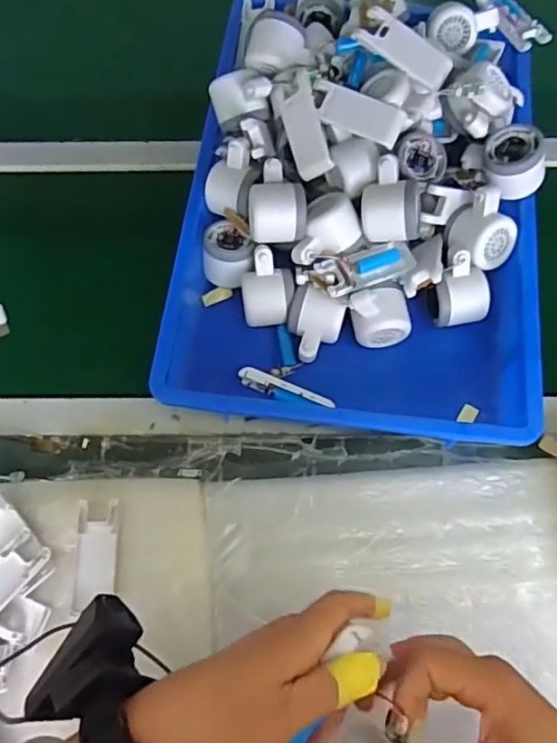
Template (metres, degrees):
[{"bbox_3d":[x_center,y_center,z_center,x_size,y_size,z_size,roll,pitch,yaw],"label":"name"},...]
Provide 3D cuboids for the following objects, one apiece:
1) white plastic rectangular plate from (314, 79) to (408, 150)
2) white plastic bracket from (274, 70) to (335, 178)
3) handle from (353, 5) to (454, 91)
[{"bbox_3d":[0.080,-0.265,0.595,0.099,0.017,0.043,24,87,8],"label":"white plastic rectangular plate"},{"bbox_3d":[0.027,-0.258,0.609,0.045,0.019,0.106,-16,93,31],"label":"white plastic bracket"},{"bbox_3d":[0.130,-0.332,0.590,0.102,0.019,0.046,33,70,-3],"label":"handle"}]

